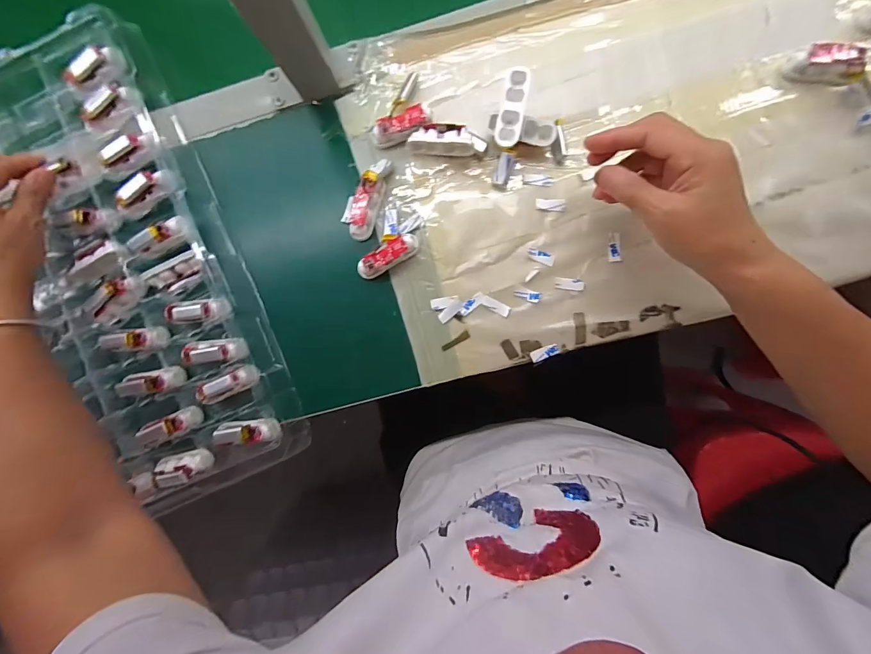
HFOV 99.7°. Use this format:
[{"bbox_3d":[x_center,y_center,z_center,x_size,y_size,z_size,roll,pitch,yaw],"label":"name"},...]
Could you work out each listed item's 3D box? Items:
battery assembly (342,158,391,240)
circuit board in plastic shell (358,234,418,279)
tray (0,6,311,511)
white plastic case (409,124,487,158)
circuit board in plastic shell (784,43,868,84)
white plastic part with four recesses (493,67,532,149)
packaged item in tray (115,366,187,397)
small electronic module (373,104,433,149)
[{"bbox_3d":[-0.066,-0.123,0.348,0.028,0.020,0.077,22,91,4],"label":"battery assembly"},{"bbox_3d":[-0.045,-0.067,0.349,0.061,0.019,0.019,-29,88,3],"label":"circuit board in plastic shell"},{"bbox_3d":[-0.432,-0.009,0.375,0.481,0.040,0.478,-24,88,4],"label":"tray"},{"bbox_3d":[0.011,-0.174,0.342,0.069,0.023,0.022,8,91,4],"label":"white plastic case"},{"bbox_3d":[0.337,-0.228,0.317,0.051,0.016,0.029,14,91,4],"label":"circuit board in plastic shell"},{"bbox_3d":[0.066,-0.184,0.310,0.021,0.009,0.064,13,91,4],"label":"white plastic part with four recesses"},{"bbox_3d":[-0.275,0.054,0.357,0.055,0.017,0.023,-10,89,-18],"label":"packaged item in tray"},{"bbox_3d":[-0.031,-0.188,0.346,0.058,0.019,0.022,-15,89,4],"label":"small electronic module"}]

